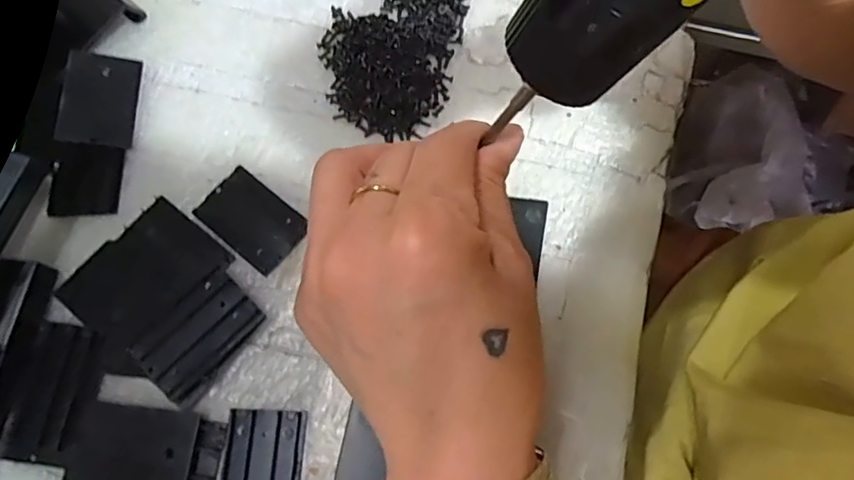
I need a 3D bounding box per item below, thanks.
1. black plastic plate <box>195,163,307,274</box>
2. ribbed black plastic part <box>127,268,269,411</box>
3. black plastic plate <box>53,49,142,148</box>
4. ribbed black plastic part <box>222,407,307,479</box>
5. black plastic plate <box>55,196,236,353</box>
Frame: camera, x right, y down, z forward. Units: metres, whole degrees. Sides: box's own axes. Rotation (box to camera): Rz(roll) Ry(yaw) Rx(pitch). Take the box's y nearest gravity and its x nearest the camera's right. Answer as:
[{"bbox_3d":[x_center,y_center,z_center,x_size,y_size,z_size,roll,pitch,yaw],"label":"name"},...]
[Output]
[{"bbox_3d":[-0.090,-0.011,0.288,0.054,0.005,0.035,38,75,10],"label":"black plastic plate"},{"bbox_3d":[-0.106,0.045,0.261,0.035,0.015,0.055,39,75,10],"label":"ribbed black plastic part"},{"bbox_3d":[-0.177,-0.077,0.300,0.035,0.004,0.055,6,68,-24],"label":"black plastic plate"},{"bbox_3d":[-0.074,0.104,0.247,0.035,0.004,0.054,3,72,0],"label":"ribbed black plastic part"},{"bbox_3d":[-0.141,0.016,0.278,0.051,0.004,0.068,40,76,11],"label":"black plastic plate"}]

